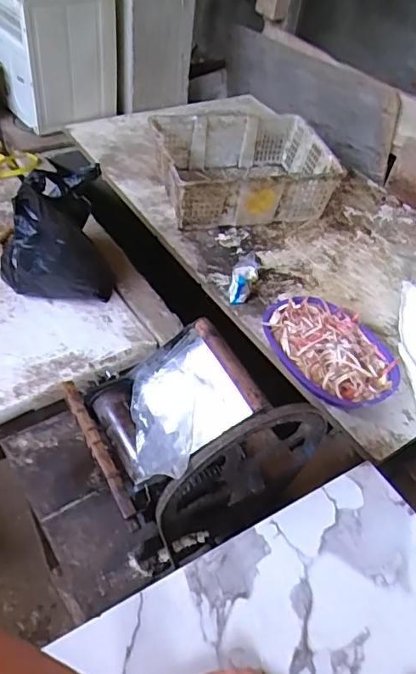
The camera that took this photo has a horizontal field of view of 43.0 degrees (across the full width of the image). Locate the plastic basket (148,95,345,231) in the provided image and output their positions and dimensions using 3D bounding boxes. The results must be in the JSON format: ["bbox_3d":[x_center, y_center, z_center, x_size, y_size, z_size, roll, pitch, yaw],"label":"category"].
[{"bbox_3d":[0.099,-0.489,1.558,0.489,0.158,0.402,-5,49,-12],"label":"plastic basket"}]

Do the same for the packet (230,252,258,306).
[{"bbox_3d":[0.088,-0.142,1.292,0.062,0.052,0.171,11,48,2],"label":"packet"}]

